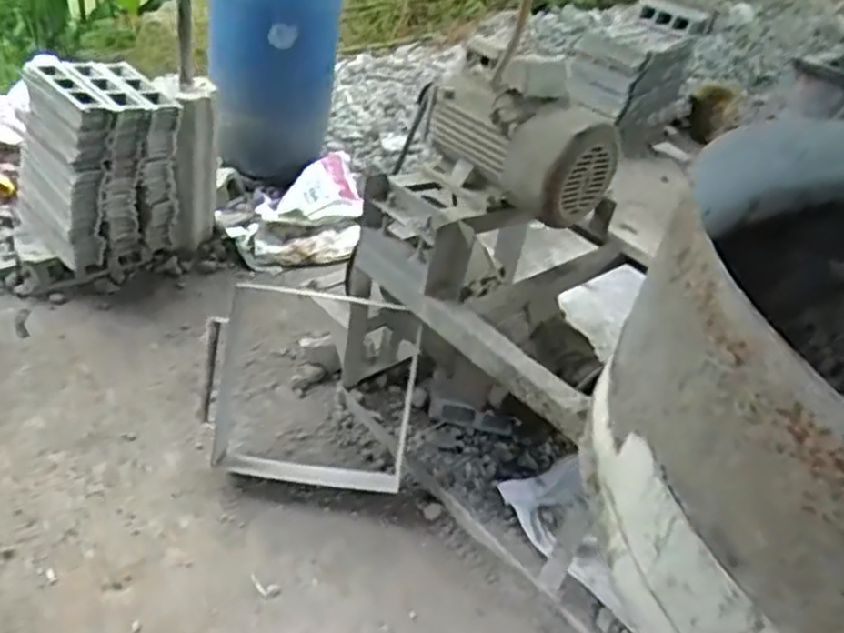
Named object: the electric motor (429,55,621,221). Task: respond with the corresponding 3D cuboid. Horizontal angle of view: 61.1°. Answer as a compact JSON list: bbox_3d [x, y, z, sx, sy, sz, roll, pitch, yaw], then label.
[{"bbox_3d":[0.214,-0.427,1.588,0.407,0.265,0.201,32,42,30],"label":"electric motor"}]

